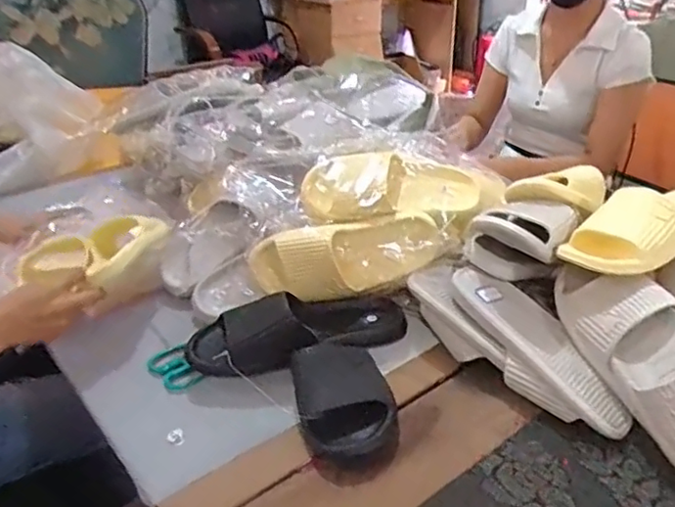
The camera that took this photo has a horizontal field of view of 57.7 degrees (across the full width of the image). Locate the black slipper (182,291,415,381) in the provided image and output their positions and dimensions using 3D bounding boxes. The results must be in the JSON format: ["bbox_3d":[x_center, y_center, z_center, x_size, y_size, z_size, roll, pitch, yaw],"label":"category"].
[{"bbox_3d":[-0.044,0.097,0.782,0.285,0.074,0.100,-9,30,-11],"label":"black slipper"}]

